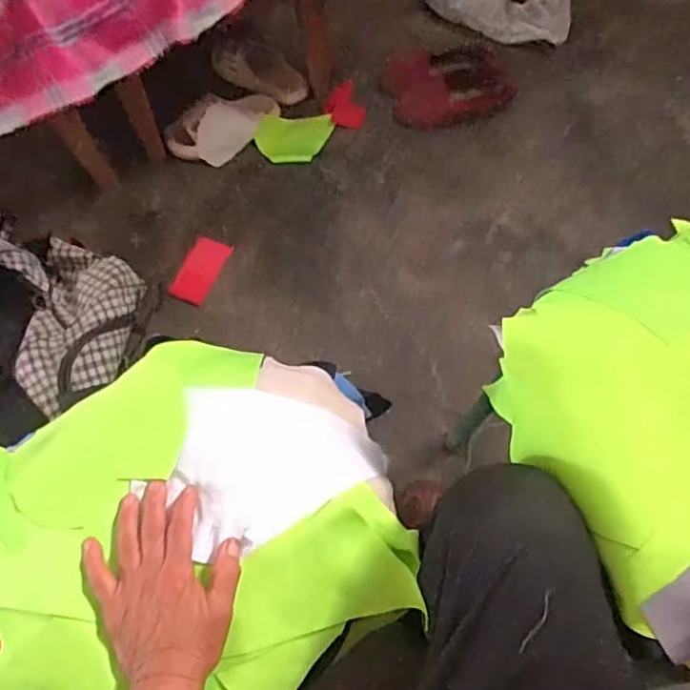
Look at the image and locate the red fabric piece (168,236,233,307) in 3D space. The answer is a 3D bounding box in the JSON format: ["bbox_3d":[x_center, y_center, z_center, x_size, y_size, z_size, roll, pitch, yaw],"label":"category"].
[{"bbox_3d":[-0.255,-0.130,1.066,0.064,0.011,0.126,20,66,9],"label":"red fabric piece"}]

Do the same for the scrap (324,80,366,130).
[{"bbox_3d":[-0.003,-0.471,1.204,0.070,0.004,0.104,-23,76,-3],"label":"scrap"}]

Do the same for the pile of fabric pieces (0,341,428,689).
[{"bbox_3d":[-0.151,0.170,0.544,0.394,0.093,0.336,-14,65,-7],"label":"pile of fabric pieces"}]

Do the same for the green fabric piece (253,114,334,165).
[{"bbox_3d":[-0.097,-0.401,1.174,0.146,0.024,0.101,-3,65,-1],"label":"green fabric piece"}]

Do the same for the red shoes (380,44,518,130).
[{"bbox_3d":[0.206,-0.522,1.217,0.261,0.047,0.162,-9,65,-4],"label":"red shoes"}]

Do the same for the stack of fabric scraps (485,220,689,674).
[{"bbox_3d":[0.298,0.050,0.452,0.321,0.044,0.319,-26,67,-12],"label":"stack of fabric scraps"}]

